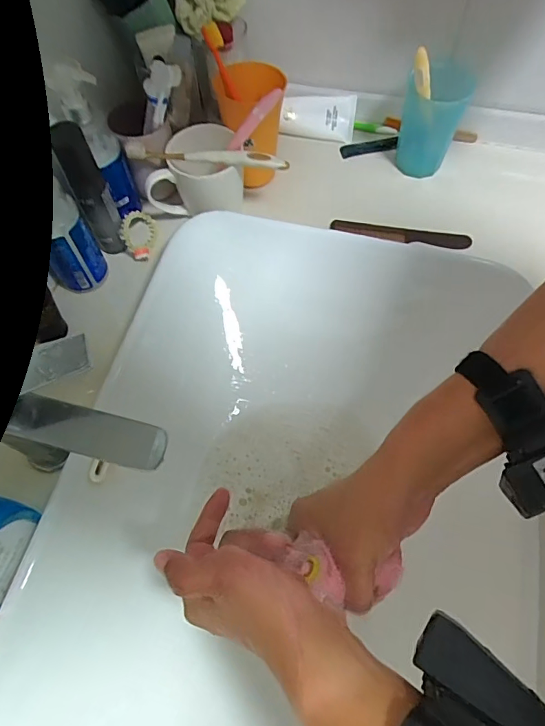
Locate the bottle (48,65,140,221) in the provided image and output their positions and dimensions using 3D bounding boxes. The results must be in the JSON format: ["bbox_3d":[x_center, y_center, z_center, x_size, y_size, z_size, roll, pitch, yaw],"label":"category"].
[{"bbox_3d":[-0.183,-0.235,0.516,0.057,0.160,0.049,35,70,18],"label":"bottle"}]

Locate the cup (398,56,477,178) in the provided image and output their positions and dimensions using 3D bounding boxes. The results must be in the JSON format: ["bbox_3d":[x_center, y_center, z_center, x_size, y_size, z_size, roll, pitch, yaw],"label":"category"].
[{"bbox_3d":[0.202,-0.311,0.595,0.073,0.146,0.092,18,65,11],"label":"cup"}]

